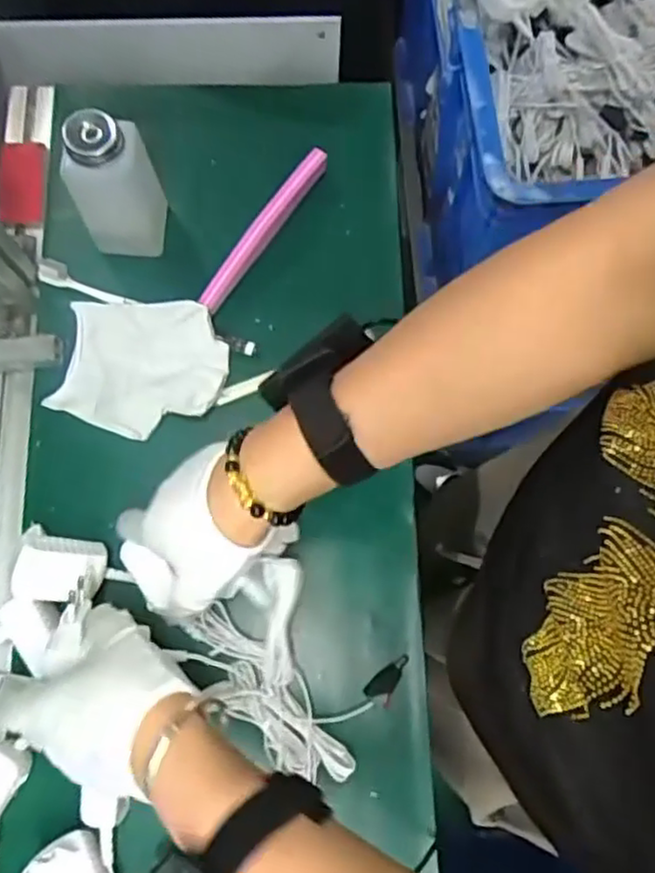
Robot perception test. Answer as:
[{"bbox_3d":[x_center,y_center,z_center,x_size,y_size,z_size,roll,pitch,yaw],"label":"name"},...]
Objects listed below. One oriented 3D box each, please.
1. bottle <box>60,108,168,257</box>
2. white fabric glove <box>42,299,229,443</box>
[{"bbox_3d":[-0.154,-0.183,0.506,0.060,0.117,0.047,7,76,0],"label":"bottle"},{"bbox_3d":[-0.144,-0.053,0.529,0.124,0.030,0.102,10,76,1],"label":"white fabric glove"}]

